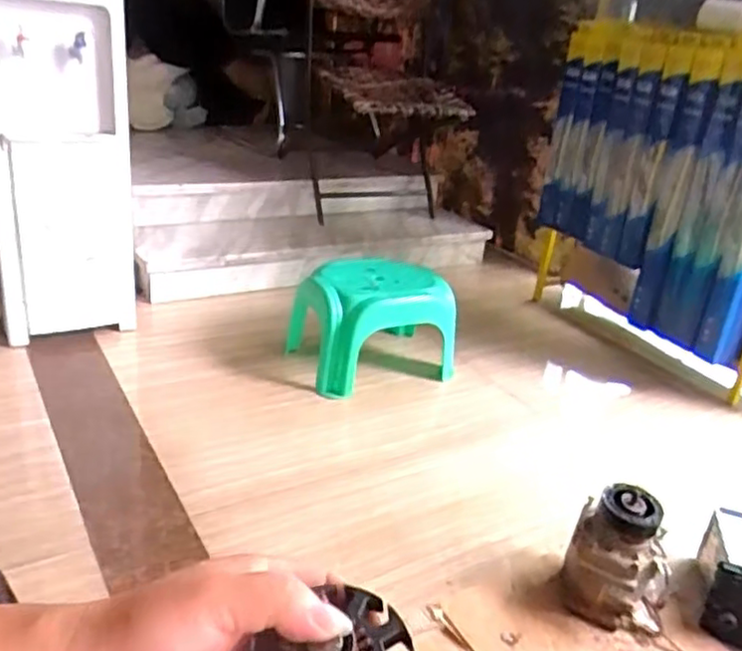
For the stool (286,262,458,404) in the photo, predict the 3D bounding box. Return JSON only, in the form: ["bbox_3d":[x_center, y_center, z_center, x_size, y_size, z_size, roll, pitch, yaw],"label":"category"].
[{"bbox_3d":[0.009,-0.013,1.673,0.364,0.231,0.279,-7,28,-26],"label":"stool"}]

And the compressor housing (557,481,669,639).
[{"bbox_3d":[0.366,0.349,1.008,0.149,0.184,0.109,19,28,24],"label":"compressor housing"}]

